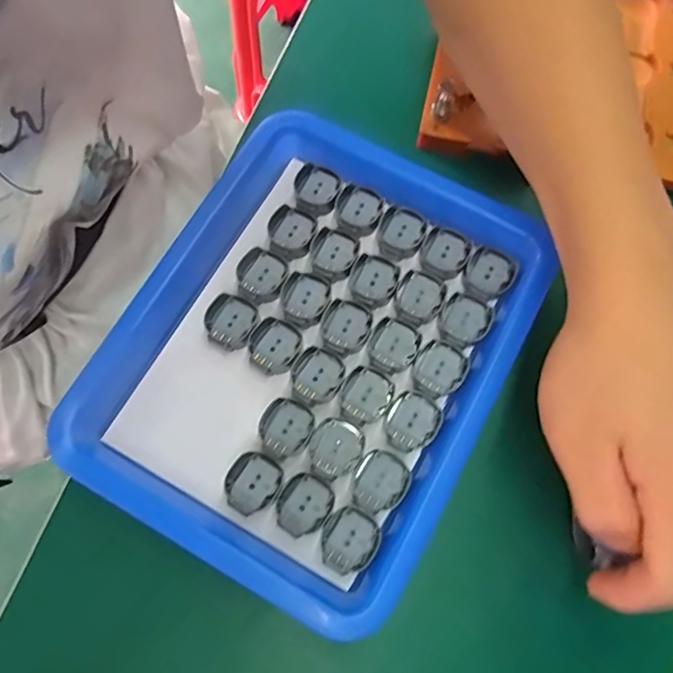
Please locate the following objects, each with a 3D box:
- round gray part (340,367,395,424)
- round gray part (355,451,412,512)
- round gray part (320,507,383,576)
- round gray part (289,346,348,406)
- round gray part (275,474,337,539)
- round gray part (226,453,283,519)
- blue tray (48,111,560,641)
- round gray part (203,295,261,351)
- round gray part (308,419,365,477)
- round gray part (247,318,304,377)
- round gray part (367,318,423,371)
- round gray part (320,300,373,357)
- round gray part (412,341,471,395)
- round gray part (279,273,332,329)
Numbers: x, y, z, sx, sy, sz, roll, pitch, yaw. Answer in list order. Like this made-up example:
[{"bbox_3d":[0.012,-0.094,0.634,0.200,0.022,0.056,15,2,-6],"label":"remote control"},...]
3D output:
[{"bbox_3d":[0.014,0.030,0.267,0.023,0.004,0.026,30,76,8],"label":"round gray part"},{"bbox_3d":[0.020,0.068,0.254,0.024,0.004,0.027,39,78,10],"label":"round gray part"},{"bbox_3d":[0.006,0.093,0.247,0.025,0.004,0.027,0,74,0],"label":"round gray part"},{"bbox_3d":[-0.010,0.020,0.271,0.025,0.004,0.027,0,74,0],"label":"round gray part"},{"bbox_3d":[-0.015,0.078,0.252,0.023,0.004,0.027,39,78,10],"label":"round gray part"},{"bbox_3d":[-0.040,0.070,0.259,0.024,0.007,0.027,37,77,10],"label":"round gray part"},{"bbox_3d":[-0.013,0.002,0.271,0.183,0.027,0.212,29,76,8],"label":"blue tray"},{"bbox_3d":[-0.054,-0.007,0.280,0.026,0.009,0.026,0,74,0],"label":"round gray part"},{"bbox_3d":[0.000,0.053,0.259,0.024,0.004,0.026,0,74,0],"label":"round gray part"},{"bbox_3d":[-0.032,0.004,0.274,0.026,0.007,0.026,39,78,10],"label":"round gray part"},{"bbox_3d":[0.029,0.004,0.277,0.024,0.004,0.023,29,76,8],"label":"round gray part"},{"bbox_3d":[0.005,-0.004,0.279,0.024,0.006,0.027,26,76,7],"label":"round gray part"},{"bbox_3d":[0.052,0.017,0.273,0.025,0.005,0.026,0,74,0],"label":"round gray part"},{"bbox_3d":[-0.017,-0.019,0.283,0.025,0.005,0.028,22,75,6],"label":"round gray part"}]

